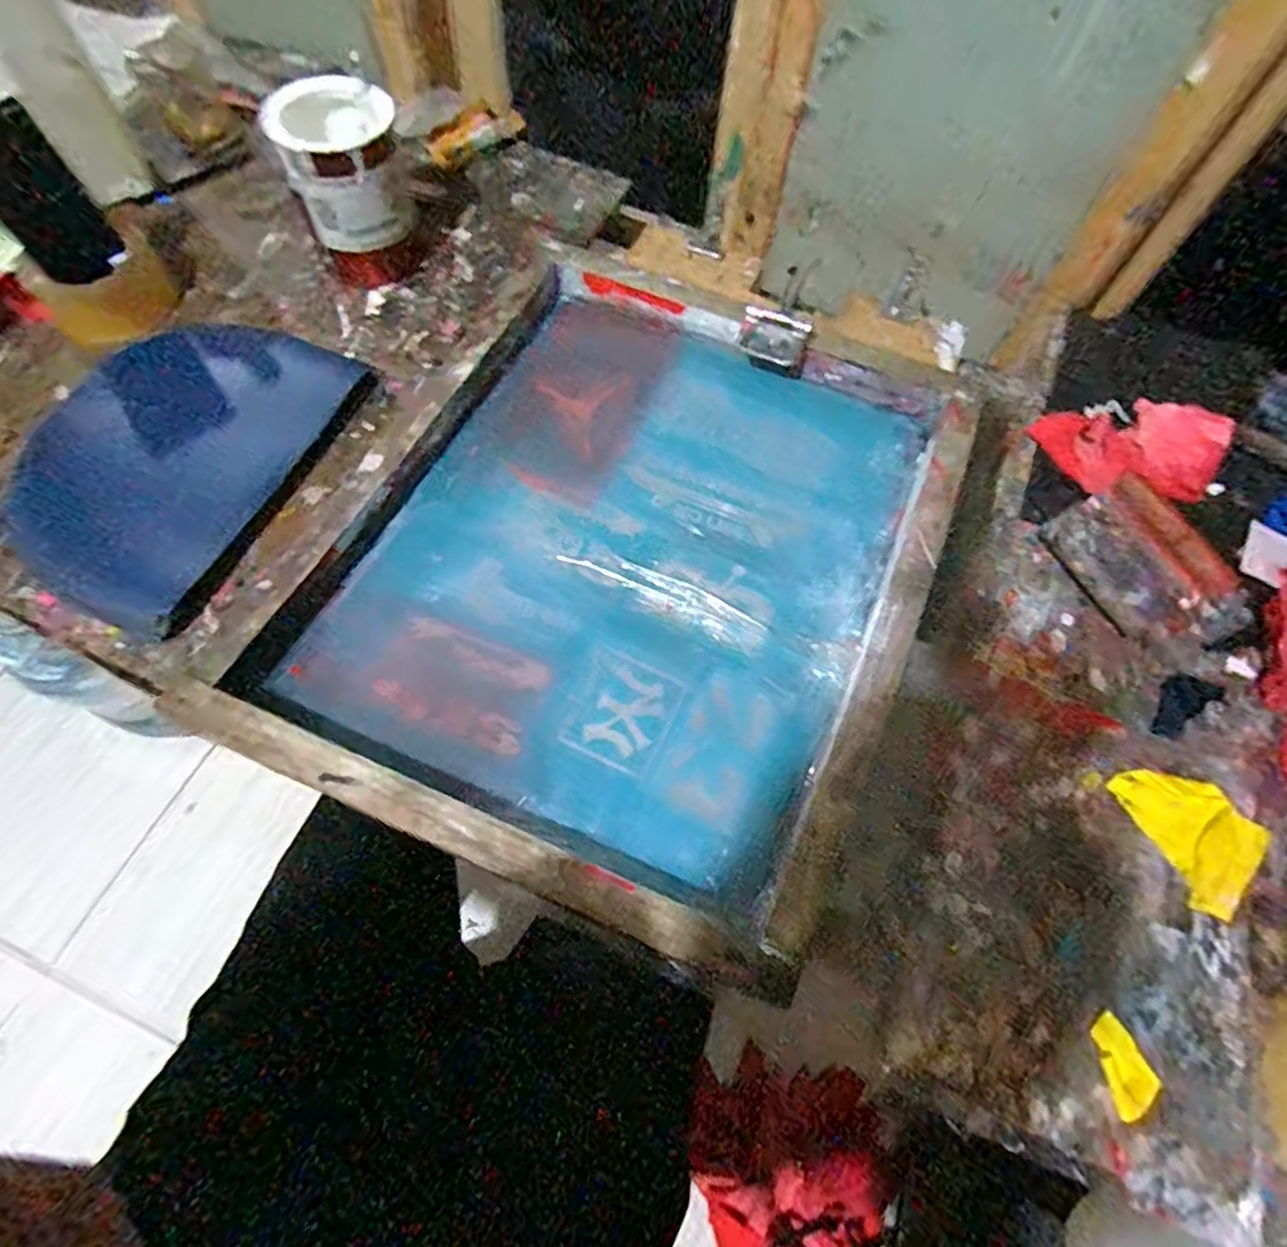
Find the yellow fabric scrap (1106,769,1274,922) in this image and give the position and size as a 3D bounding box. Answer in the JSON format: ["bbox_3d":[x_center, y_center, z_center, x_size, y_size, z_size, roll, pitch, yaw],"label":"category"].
[{"bbox_3d":[0.396,0.147,0.493,0.071,0.016,0.101,-25,68,-14],"label":"yellow fabric scrap"}]

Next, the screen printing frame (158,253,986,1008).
[{"bbox_3d":[-0.007,-0.066,0.559,0.454,0.043,0.550,24,66,9],"label":"screen printing frame"}]

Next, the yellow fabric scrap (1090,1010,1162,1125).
[{"bbox_3d":[0.297,0.274,0.425,0.029,0.006,0.054,-9,47,-2],"label":"yellow fabric scrap"}]

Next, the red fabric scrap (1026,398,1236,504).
[{"bbox_3d":[0.470,-0.165,0.637,0.200,0.030,0.111,-7,65,-6],"label":"red fabric scrap"}]

